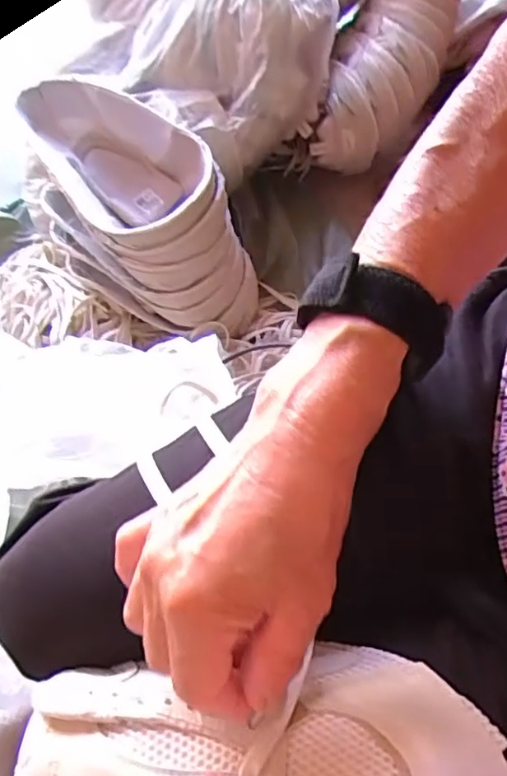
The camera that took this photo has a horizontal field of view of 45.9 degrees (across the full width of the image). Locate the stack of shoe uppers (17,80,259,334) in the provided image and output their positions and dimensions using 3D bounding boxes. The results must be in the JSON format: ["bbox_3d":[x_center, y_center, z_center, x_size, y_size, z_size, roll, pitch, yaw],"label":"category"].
[{"bbox_3d":[-0.141,-0.208,0.699,0.307,0.186,0.163,41,69,20],"label":"stack of shoe uppers"}]

